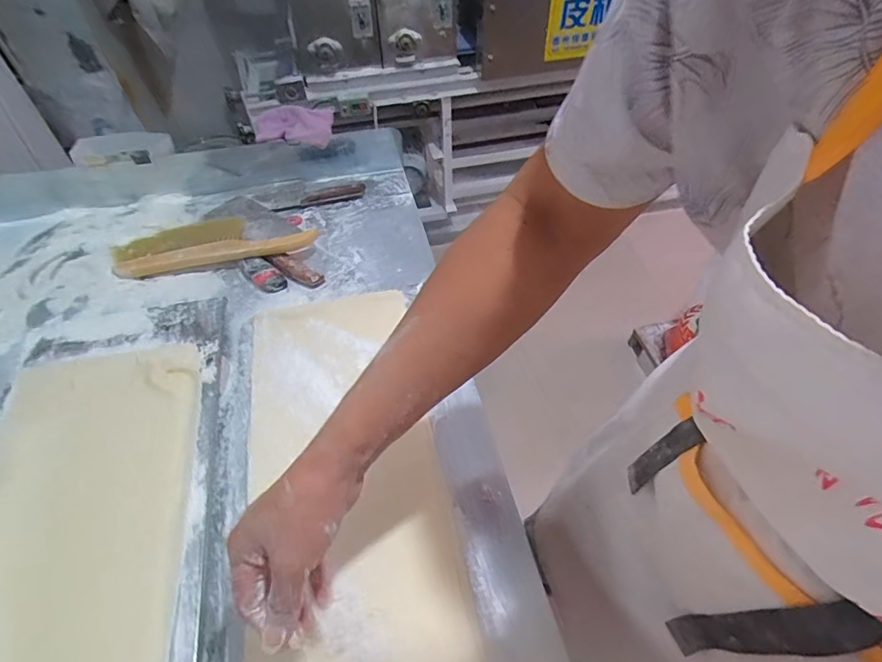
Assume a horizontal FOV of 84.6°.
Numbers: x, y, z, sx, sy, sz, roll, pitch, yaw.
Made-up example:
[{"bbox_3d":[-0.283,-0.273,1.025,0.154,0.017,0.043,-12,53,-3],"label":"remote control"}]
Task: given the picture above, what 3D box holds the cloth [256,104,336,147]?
[{"bbox_3d":[-0.278,-0.388,0.923,0.154,0.063,0.037,-10,51,-8],"label":"cloth"}]

